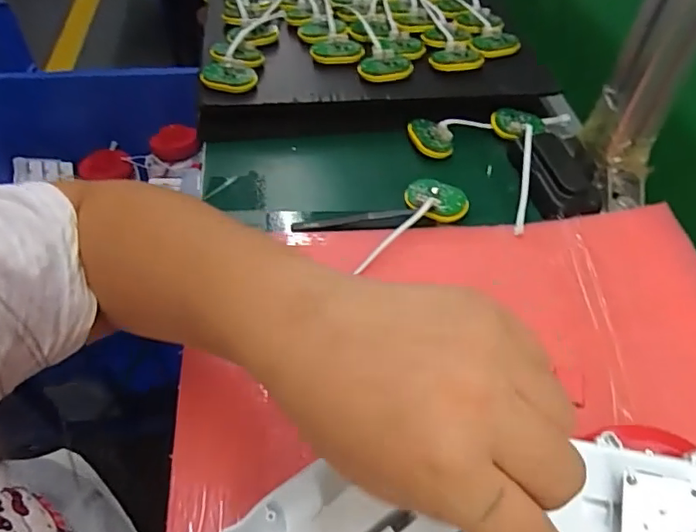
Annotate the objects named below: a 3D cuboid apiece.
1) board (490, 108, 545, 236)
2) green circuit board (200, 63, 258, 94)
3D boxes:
[{"bbox_3d":[0.149,-0.092,0.489,0.050,0.020,0.171,15,51,10],"label":"board"},{"bbox_3d":[-0.117,-0.186,0.520,0.053,0.008,0.029,2,91,-10],"label":"green circuit board"}]

